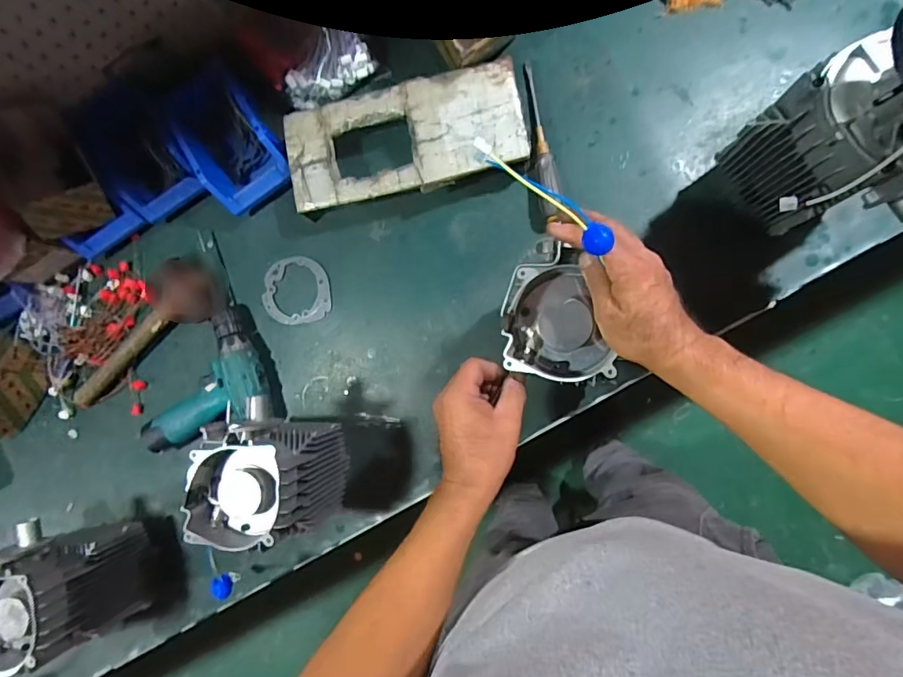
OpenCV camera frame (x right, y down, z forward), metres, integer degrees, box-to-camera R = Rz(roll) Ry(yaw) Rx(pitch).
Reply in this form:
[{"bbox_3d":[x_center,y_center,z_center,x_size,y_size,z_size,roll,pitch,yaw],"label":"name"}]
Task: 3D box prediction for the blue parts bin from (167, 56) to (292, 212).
[{"bbox_3d":[-0.322,-0.288,0.699,0.135,0.080,0.190,-33,85,7],"label":"blue parts bin"}]

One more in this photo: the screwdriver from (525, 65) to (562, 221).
[{"bbox_3d":[0.125,-0.269,0.646,0.027,0.038,0.222,-6,88,9],"label":"screwdriver"}]

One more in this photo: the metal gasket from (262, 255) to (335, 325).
[{"bbox_3d":[-0.233,-0.073,0.721,0.104,0.005,0.102,-8,88,9],"label":"metal gasket"}]

